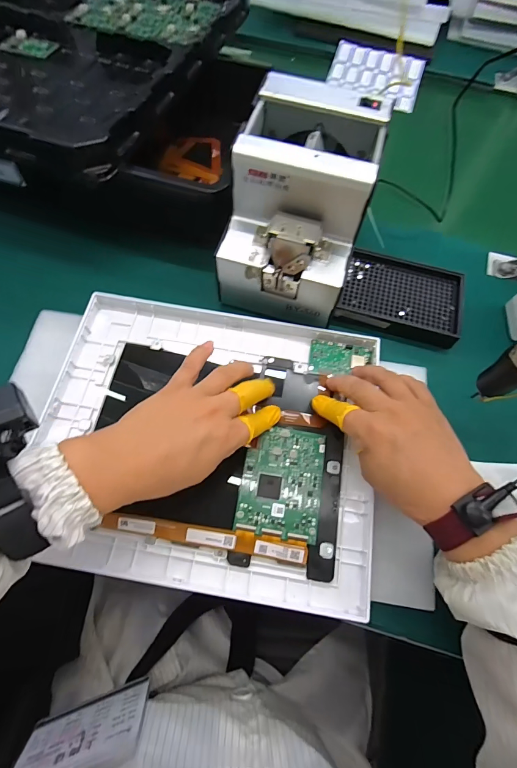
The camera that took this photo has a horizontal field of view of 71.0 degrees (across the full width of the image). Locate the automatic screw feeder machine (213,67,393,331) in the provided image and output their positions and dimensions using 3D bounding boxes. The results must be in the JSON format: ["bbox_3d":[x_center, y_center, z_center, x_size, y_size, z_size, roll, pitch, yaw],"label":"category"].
[{"bbox_3d":[0.043,-0.178,0.372,0.128,0.136,0.177,16,68,4],"label":"automatic screw feeder machine"}]

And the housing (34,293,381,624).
[{"bbox_3d":[-0.045,0.045,0.341,0.303,0.019,0.257,10,67,1],"label":"housing"}]

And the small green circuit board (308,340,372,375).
[{"bbox_3d":[0.085,-0.027,0.376,0.063,0.005,0.037,6,67,0],"label":"small green circuit board"}]

